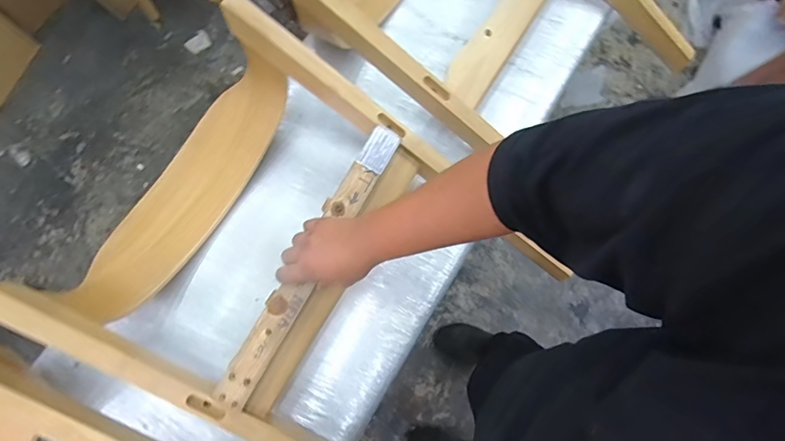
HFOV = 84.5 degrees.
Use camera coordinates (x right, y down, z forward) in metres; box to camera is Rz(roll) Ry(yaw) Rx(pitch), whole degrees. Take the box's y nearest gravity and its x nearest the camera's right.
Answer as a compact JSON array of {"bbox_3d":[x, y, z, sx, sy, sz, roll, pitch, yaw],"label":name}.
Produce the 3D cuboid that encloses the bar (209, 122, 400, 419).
[{"bbox_3d":[-0.111,0.051,0.618,0.047,0.023,0.441,29,78,7],"label":"bar"}]

